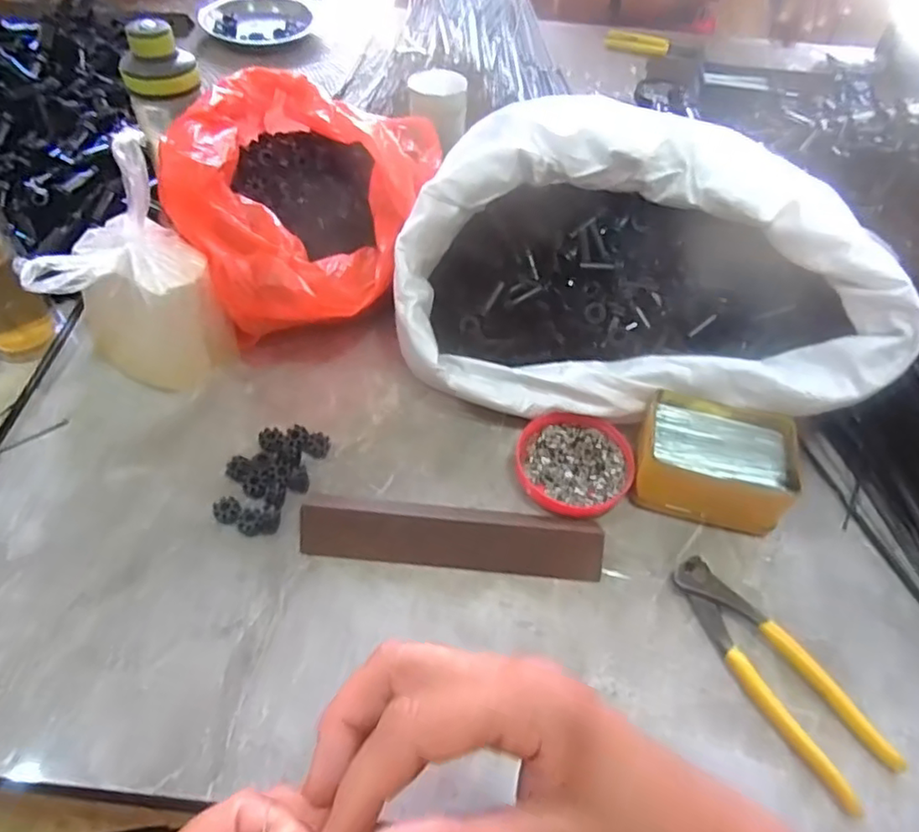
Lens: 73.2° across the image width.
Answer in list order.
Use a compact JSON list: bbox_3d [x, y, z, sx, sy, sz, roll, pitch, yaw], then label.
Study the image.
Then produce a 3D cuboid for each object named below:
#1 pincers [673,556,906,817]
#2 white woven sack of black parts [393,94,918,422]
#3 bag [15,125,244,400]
[{"bbox_3d":[0.207,0.163,0.405,0.057,0.016,0.164,-26,58,-22],"label":"pincers"},{"bbox_3d":[0.137,-0.123,0.509,0.367,0.128,0.219,11,52,5],"label":"white woven sack of black parts"},{"bbox_3d":[-0.261,-0.112,0.496,0.115,0.161,0.093,-19,54,-17],"label":"bag"}]

